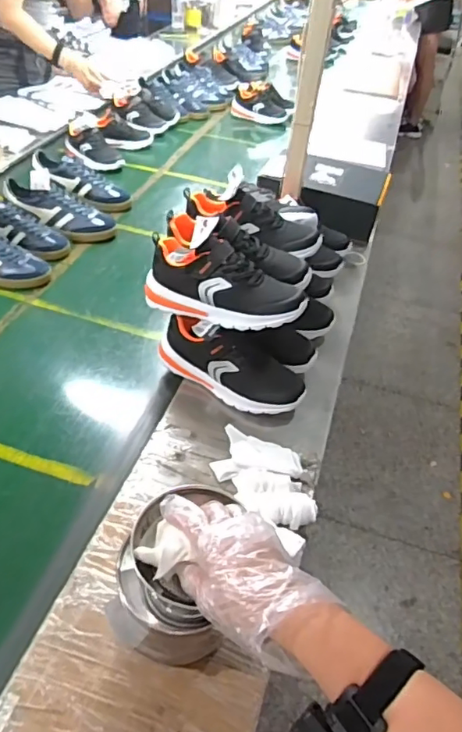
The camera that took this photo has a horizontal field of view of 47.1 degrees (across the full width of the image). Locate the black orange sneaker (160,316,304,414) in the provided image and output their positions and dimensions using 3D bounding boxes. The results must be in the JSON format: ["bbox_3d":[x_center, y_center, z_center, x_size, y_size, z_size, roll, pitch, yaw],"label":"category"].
[{"bbox_3d":[-0.001,-0.013,0.895,0.259,0.111,0.087,20,46,19],"label":"black orange sneaker"}]

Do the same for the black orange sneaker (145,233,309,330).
[{"bbox_3d":[-0.012,-0.133,0.856,0.267,0.105,0.085,25,50,15],"label":"black orange sneaker"}]

